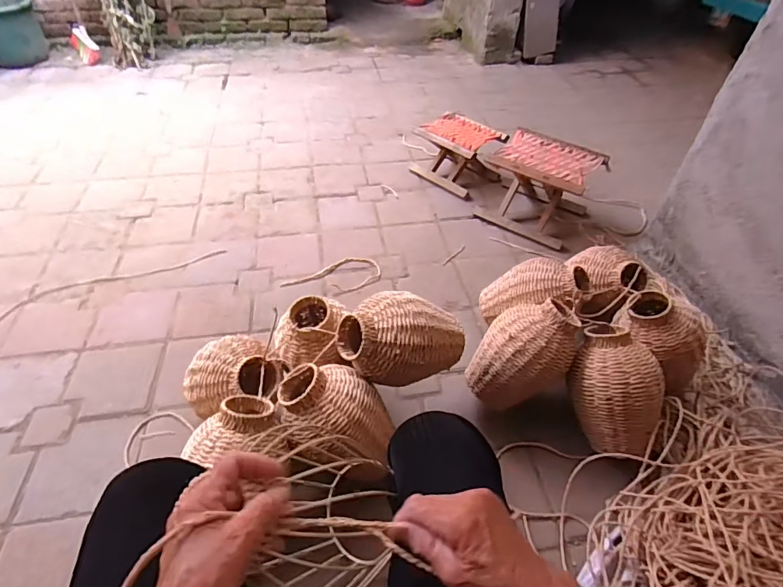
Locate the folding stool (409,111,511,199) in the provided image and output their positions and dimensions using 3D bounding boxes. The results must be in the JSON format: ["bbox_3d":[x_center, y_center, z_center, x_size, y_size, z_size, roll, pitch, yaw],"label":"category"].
[{"bbox_3d":[0.253,-0.527,1.684,0.237,0.188,0.306,-32,55,-30],"label":"folding stool"}]

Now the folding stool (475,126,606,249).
[{"bbox_3d":[0.499,-0.362,1.503,0.310,0.239,0.285,27,50,21],"label":"folding stool"}]

